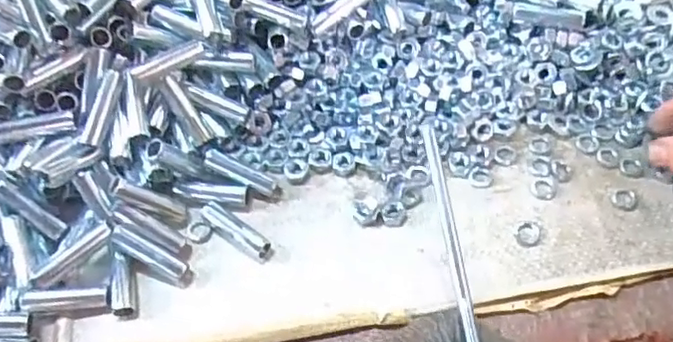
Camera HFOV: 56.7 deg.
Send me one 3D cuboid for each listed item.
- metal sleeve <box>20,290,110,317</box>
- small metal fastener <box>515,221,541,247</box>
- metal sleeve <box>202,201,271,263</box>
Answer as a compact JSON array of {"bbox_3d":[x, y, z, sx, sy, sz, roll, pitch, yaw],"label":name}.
[{"bbox_3d":[-0.140,0.067,0.323,0.041,0.008,0.013,5,53,-26],"label":"metal sleeve"},{"bbox_3d":[0.104,0.034,0.336,0.013,0.004,0.015,27,62,18],"label":"small metal fastener"},{"bbox_3d":[-0.056,0.033,0.343,0.046,0.007,0.011,32,63,20],"label":"metal sleeve"}]

